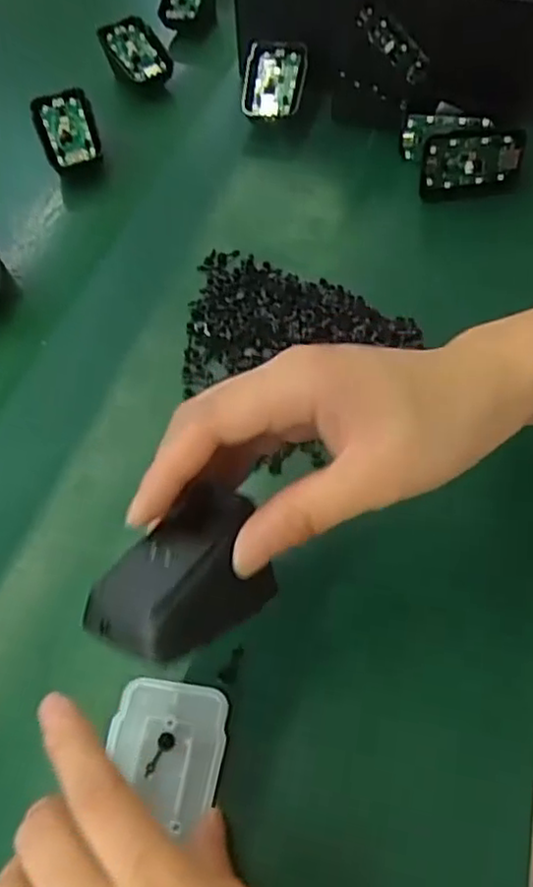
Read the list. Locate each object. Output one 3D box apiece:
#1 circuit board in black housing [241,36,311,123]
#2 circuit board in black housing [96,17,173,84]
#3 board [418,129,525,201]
[{"bbox_3d":[0.006,-0.287,0.531,0.046,0.018,0.074,9,74,6],"label":"circuit board in black housing"},{"bbox_3d":[-0.114,-0.340,0.589,0.048,0.017,0.071,-24,83,-6],"label":"circuit board in black housing"},{"bbox_3d":[0.143,-0.196,0.470,0.073,0.046,0.016,-10,54,-1],"label":"board"}]

